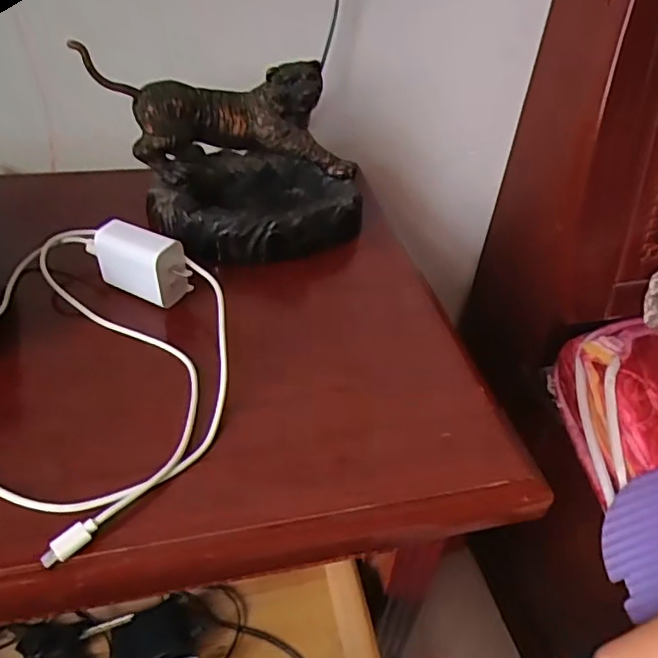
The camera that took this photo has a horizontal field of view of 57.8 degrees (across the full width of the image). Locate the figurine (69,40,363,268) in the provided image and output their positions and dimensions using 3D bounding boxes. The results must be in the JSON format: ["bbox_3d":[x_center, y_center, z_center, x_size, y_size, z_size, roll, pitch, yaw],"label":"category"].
[{"bbox_3d":[-0.064,-0.138,0.470,0.158,0.094,0.151,-28,51,-31],"label":"figurine"}]

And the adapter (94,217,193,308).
[{"bbox_3d":[-0.127,-0.042,0.415,0.068,0.052,0.027,15,39,17],"label":"adapter"}]

